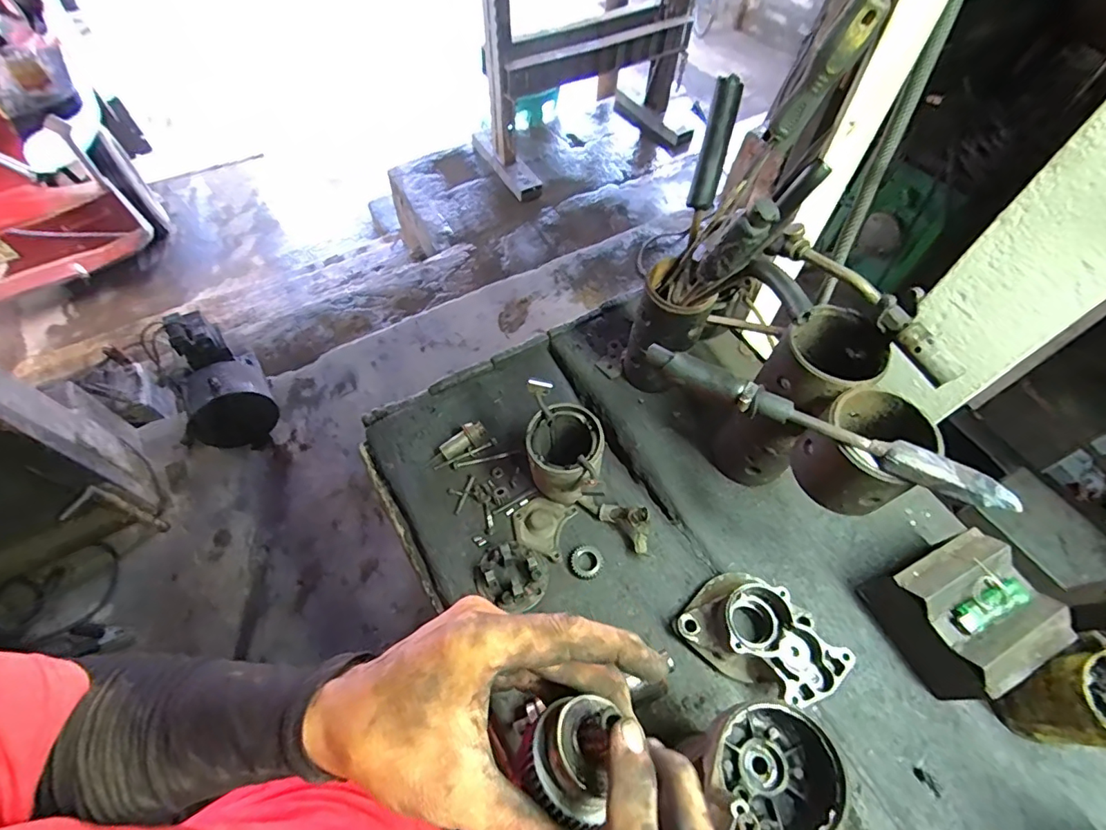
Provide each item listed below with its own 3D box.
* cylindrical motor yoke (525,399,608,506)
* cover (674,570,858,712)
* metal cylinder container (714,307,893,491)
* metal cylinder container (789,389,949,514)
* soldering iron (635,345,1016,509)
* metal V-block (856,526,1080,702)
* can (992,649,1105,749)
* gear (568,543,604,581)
[{"bbox_3d":[0.012,0.054,0.591,0.082,0.119,0.084,1,59,-1],"label":"cylindrical motor yoke"},{"bbox_3d":[0.213,0.222,0.521,0.143,0.056,0.103,36,65,18],"label":"cover"},{"bbox_3d":[0.252,-0.004,0.553,0.087,0.238,0.079,-28,64,-17],"label":"metal cylinder container"},{"bbox_3d":[0.266,0.031,0.443,0.089,0.080,0.092,39,66,19],"label":"metal cylinder container"},{"bbox_3d":[0.205,0.004,0.404,0.278,0.027,0.025,30,63,15],"label":"soldering iron"},{"bbox_3d":[0.406,0.201,0.516,0.122,0.093,0.124,-23,63,-14],"label":"metal V-block"},{"bbox_3d":[0.477,0.258,0.463,0.088,0.103,0.072,-1,59,-2],"label":"can"},{"bbox_3d":[0.038,0.166,0.582,0.037,0.008,0.038,1,59,-1],"label":"gear"}]

